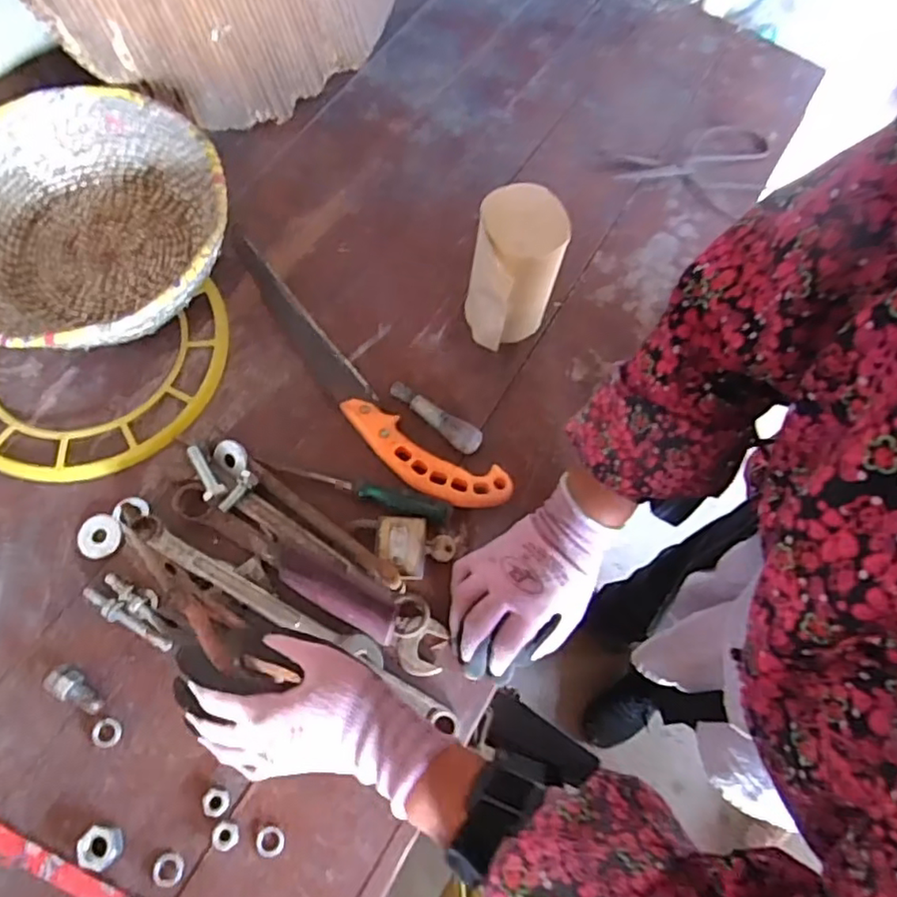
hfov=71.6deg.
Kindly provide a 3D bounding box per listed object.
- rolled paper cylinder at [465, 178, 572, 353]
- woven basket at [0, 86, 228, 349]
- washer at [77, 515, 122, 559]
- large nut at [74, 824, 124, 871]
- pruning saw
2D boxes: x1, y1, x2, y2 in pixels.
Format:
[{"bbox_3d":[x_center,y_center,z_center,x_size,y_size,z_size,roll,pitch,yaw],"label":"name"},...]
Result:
[{"bbox_3d":[0.057,-0.153,0.551,0.072,0.130,0.089,15,68,3],"label":"rolled paper cylinder"},{"bbox_3d":[-0.324,-0.191,0.557,0.254,0.086,0.250,-36,74,-15],"label":"woven basket"},{"bbox_3d":[-0.285,0.072,0.509,0.034,0.004,0.035,1,68,-3],"label":"washer"},{"bbox_3d":[-0.234,0.268,0.419,0.025,0.016,0.024,1,68,-3],"label":"large nut"},{"bbox_3d":[-0.096,-0.070,0.569,0.369,0.013,0.068,42,72,13],"label":"pruning saw"}]

